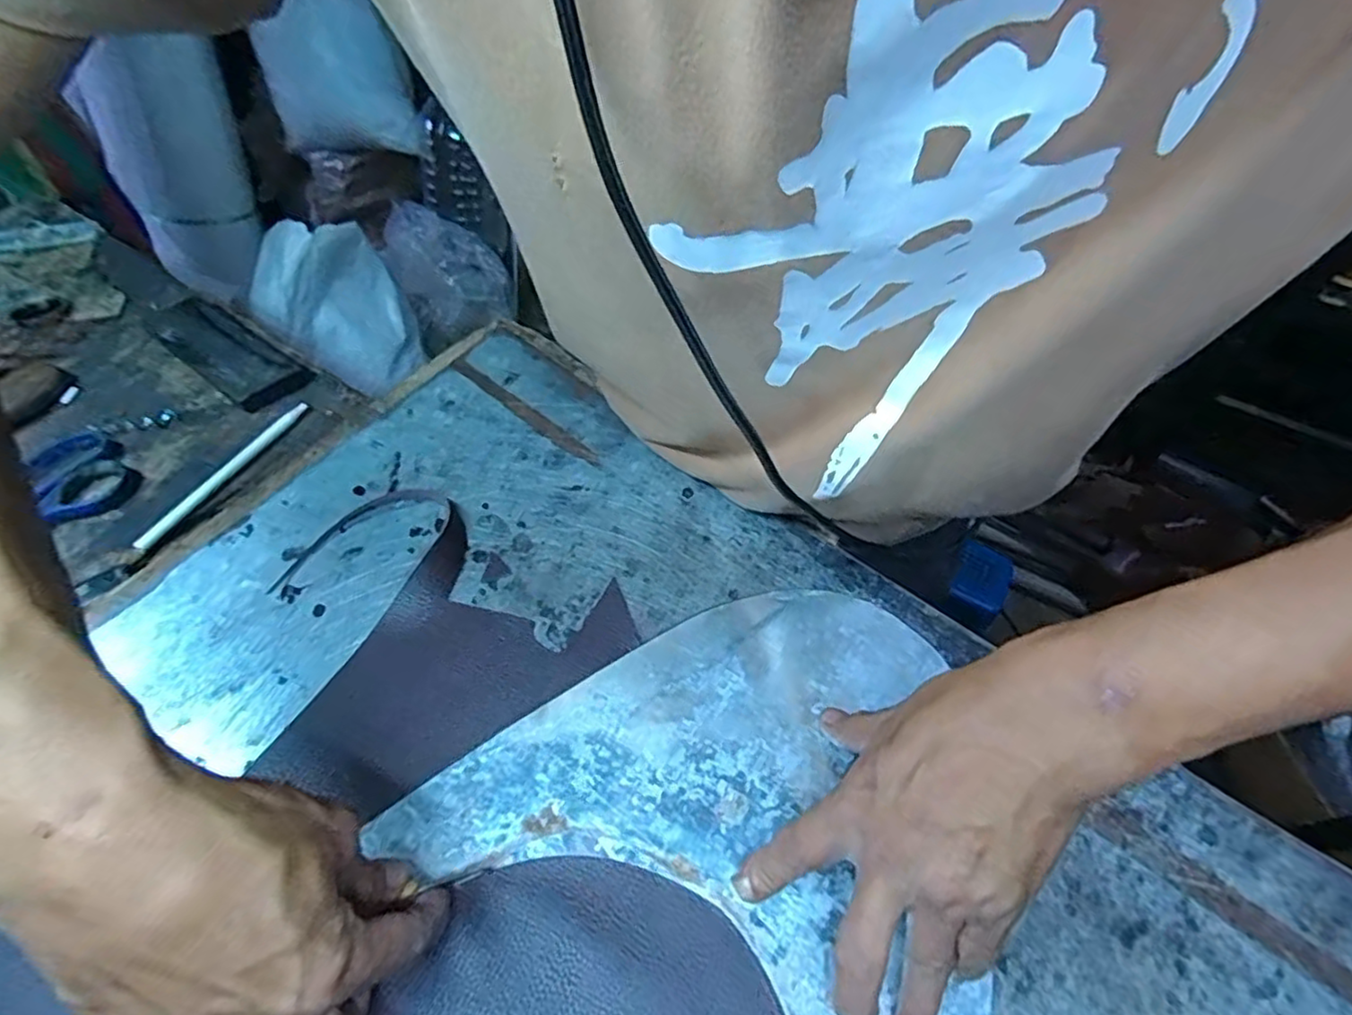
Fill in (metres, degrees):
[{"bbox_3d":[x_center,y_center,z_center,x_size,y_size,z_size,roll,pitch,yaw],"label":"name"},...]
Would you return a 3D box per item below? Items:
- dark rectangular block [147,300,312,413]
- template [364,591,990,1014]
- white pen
[{"bbox_3d":[-0.371,-0.132,0.533,0.169,0.014,0.053,32,59,19],"label":"dark rectangular block"},{"bbox_3d":[0.056,0.162,0.321,0.290,0.007,0.258,38,62,22],"label":"template"},{"bbox_3d":[-0.314,-0.027,0.462,0.014,0.004,0.141,23,57,14],"label":"white pen"}]

